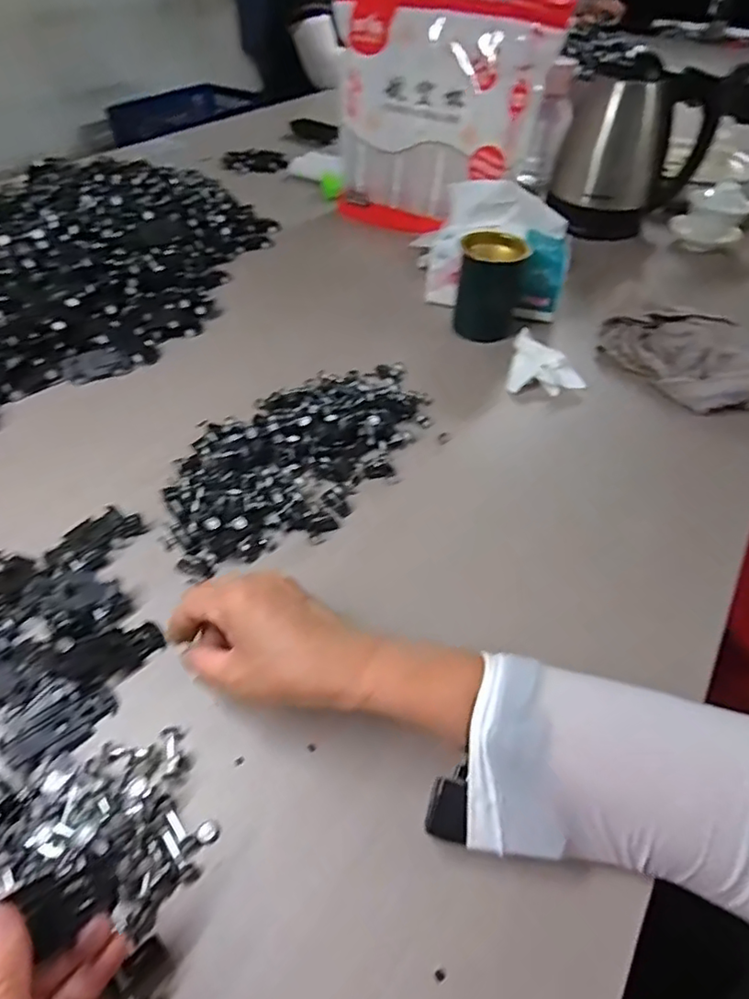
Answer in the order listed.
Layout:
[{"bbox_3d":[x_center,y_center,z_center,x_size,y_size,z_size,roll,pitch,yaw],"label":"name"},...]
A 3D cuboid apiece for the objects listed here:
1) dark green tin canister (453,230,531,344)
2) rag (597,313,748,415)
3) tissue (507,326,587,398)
[{"bbox_3d":[0.133,-0.248,0.669,0.074,0.099,0.068,15,48,11],"label":"dark green tin canister"},{"bbox_3d":[0.359,-0.147,0.616,0.244,0.049,0.117,30,53,23],"label":"rag"},{"bbox_3d":[0.187,-0.146,0.620,0.074,0.028,0.077,10,48,7],"label":"tissue"}]

